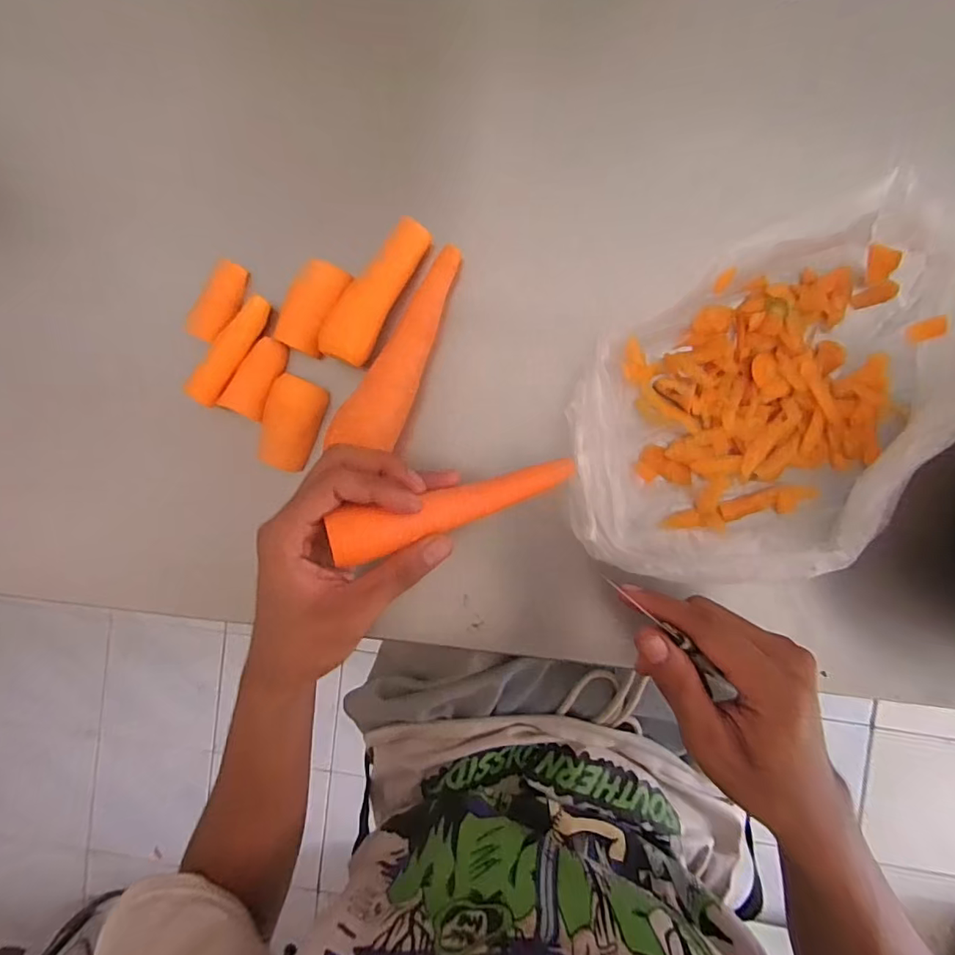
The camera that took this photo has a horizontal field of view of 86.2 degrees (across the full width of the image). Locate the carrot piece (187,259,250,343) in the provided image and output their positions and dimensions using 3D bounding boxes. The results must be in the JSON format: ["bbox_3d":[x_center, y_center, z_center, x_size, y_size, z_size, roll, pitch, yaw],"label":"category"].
[{"bbox_3d":[-0.195,-0.133,0.387,0.022,0.016,0.061,29,94,3],"label":"carrot piece"}]

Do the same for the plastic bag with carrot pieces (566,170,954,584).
[{"bbox_3d":[0.181,-0.044,0.323,0.268,0.087,0.176,-31,89,5],"label":"plastic bag with carrot pieces"}]

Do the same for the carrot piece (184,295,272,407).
[{"bbox_3d":[-0.184,-0.095,0.377,0.021,0.017,0.087,31,94,3],"label":"carrot piece"}]

